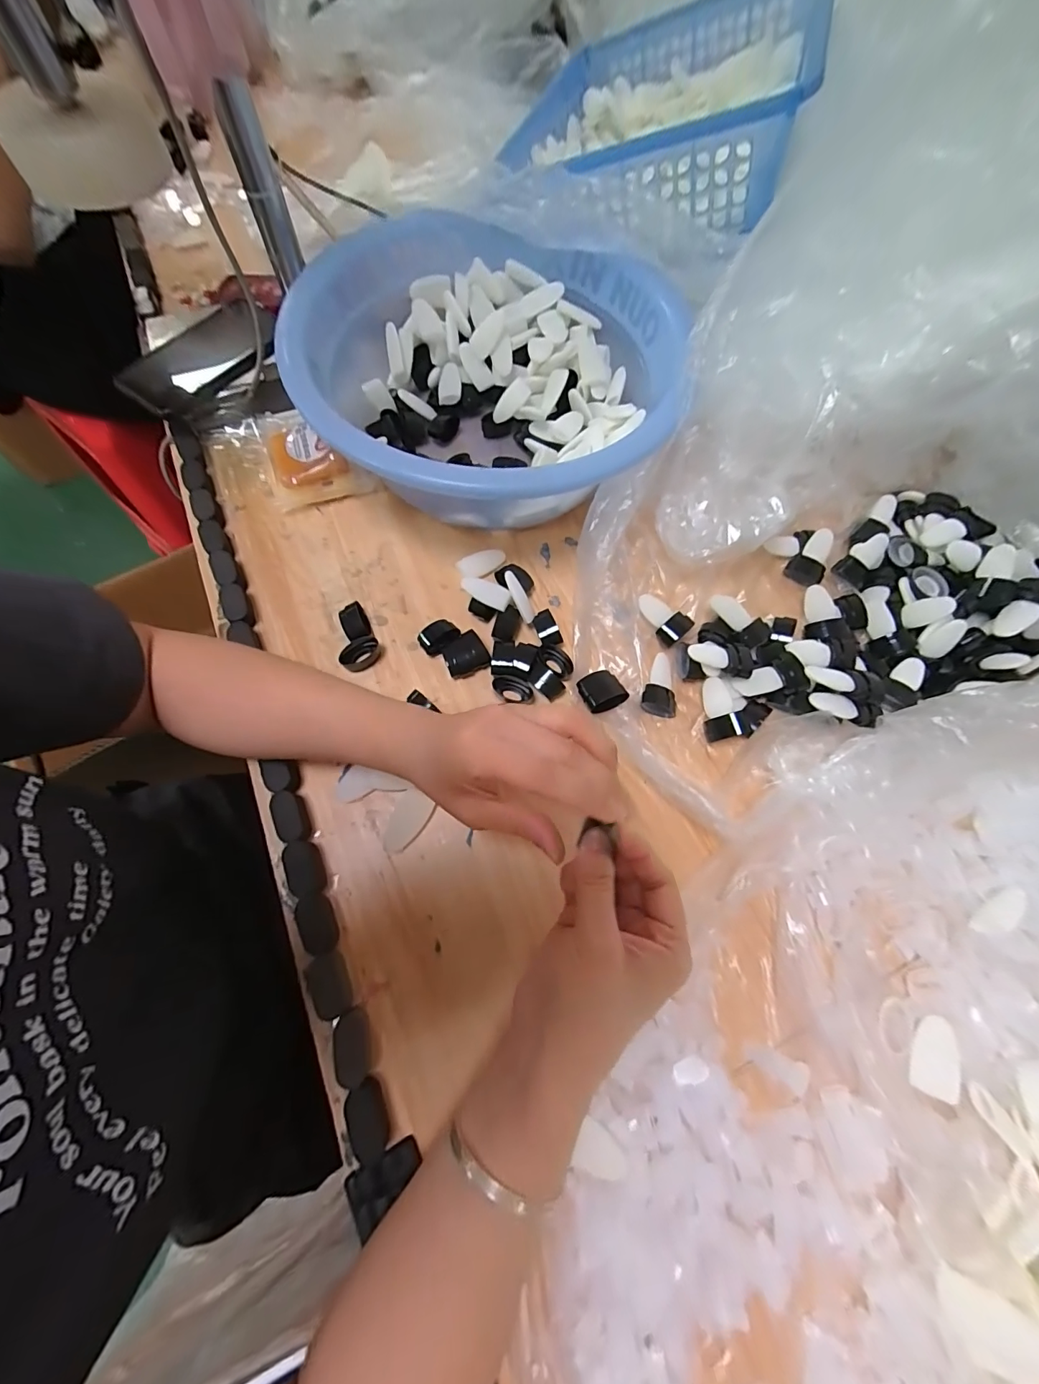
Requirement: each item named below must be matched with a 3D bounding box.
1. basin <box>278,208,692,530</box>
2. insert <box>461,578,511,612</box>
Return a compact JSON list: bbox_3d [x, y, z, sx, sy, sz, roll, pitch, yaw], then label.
[{"bbox_3d":[-0.025,-0.281,0.420,0.316,0.112,0.334,0,68,1],"label":"basin"},{"bbox_3d":[-0.029,-0.084,0.387,0.042,0.008,0.020,24,69,-10],"label":"insert"}]

